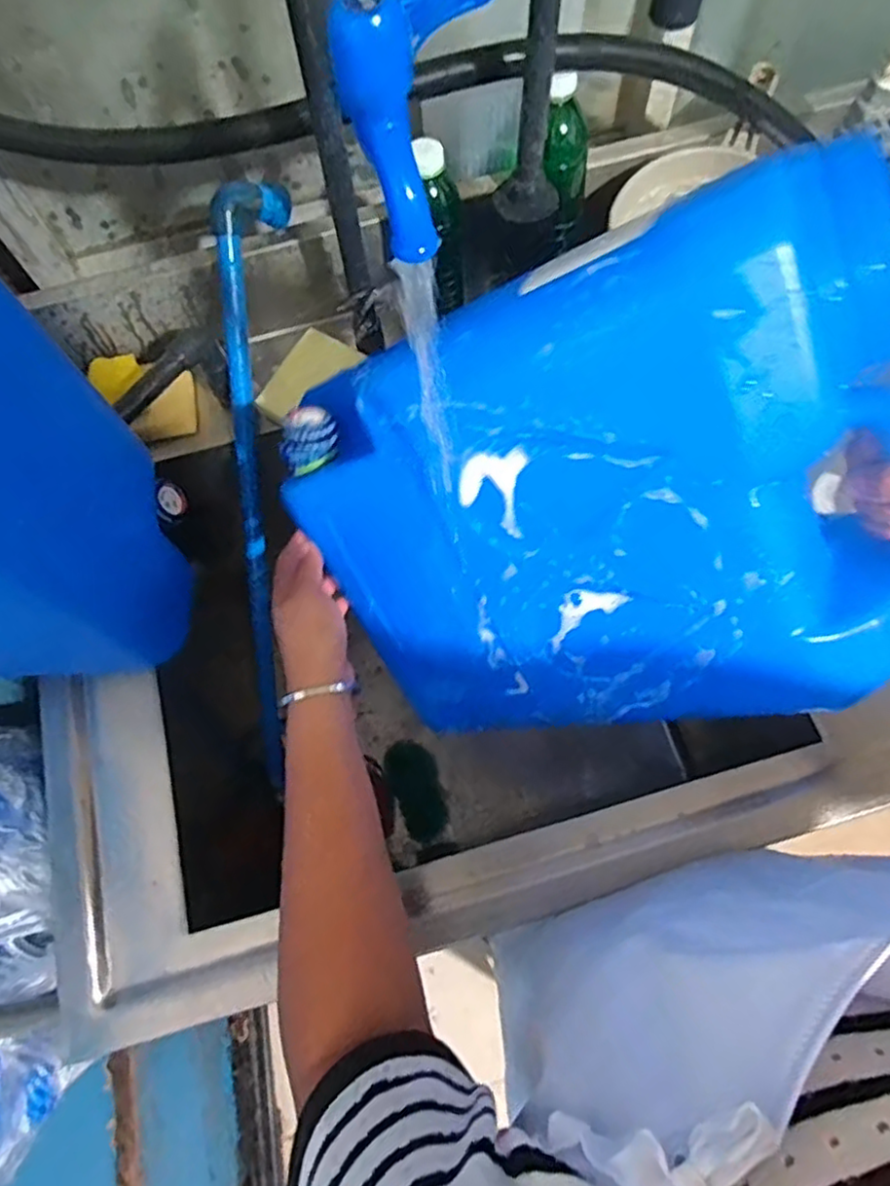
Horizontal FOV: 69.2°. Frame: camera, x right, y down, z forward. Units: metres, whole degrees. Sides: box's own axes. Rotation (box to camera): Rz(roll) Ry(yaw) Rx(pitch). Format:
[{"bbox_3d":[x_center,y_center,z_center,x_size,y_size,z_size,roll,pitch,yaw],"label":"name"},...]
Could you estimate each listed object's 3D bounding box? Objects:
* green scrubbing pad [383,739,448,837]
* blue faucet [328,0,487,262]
[{"bbox_3d":[-0.037,0.264,0.872,0.063,0.026,0.127,-22,70,-6],"label":"green scrubbing pad"},{"bbox_3d":[-0.015,-0.196,0.257,0.049,0.082,0.069,29,73,13],"label":"blue faucet"}]

